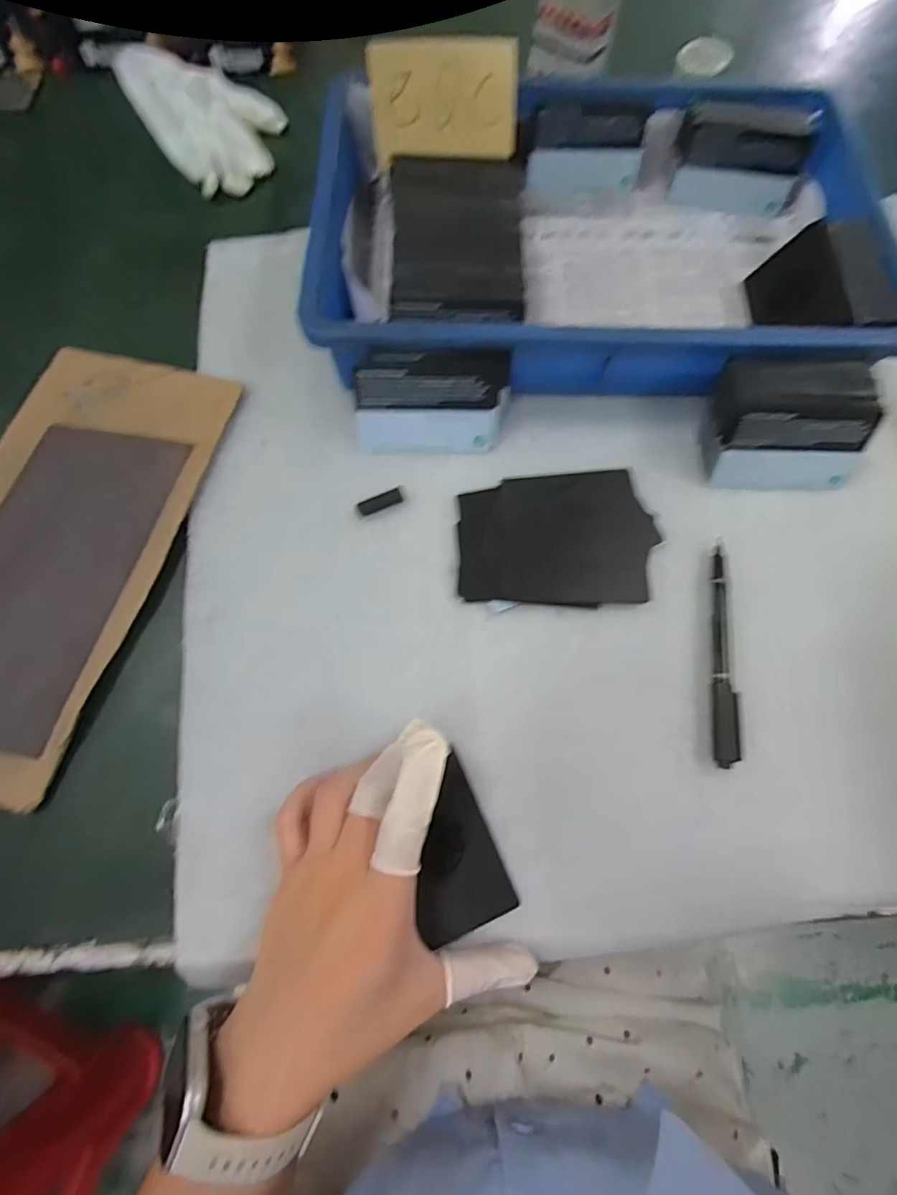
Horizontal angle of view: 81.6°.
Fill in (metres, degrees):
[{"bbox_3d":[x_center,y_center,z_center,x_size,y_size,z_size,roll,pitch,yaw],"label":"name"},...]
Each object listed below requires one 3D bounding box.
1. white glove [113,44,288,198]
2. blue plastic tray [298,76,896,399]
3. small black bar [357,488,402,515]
[{"bbox_3d":[-0.203,-0.414,0.437,0.100,0.023,0.182,-31,75,-11],"label":"white glove"},{"bbox_3d":[0.097,-0.252,0.362,0.366,0.061,0.249,-1,72,-2],"label":"blue plastic tray"},{"bbox_3d":[-0.042,-0.059,0.323,0.028,0.009,0.008,-24,74,-9],"label":"small black bar"}]

